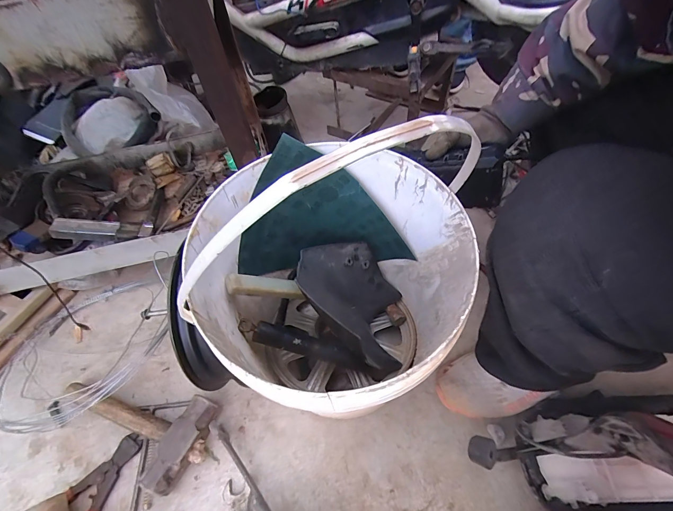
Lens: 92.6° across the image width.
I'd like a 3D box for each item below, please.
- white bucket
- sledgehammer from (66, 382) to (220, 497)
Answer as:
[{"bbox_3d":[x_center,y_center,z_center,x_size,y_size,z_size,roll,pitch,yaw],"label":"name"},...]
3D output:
[{"bbox_3d":[0.002,0.060,0.458,0.301,0.329,0.293,-3,53,4],"label":"white bucket"},{"bbox_3d":[-0.328,0.291,0.563,0.222,0.064,0.139,17,57,17],"label":"sledgehammer"}]

